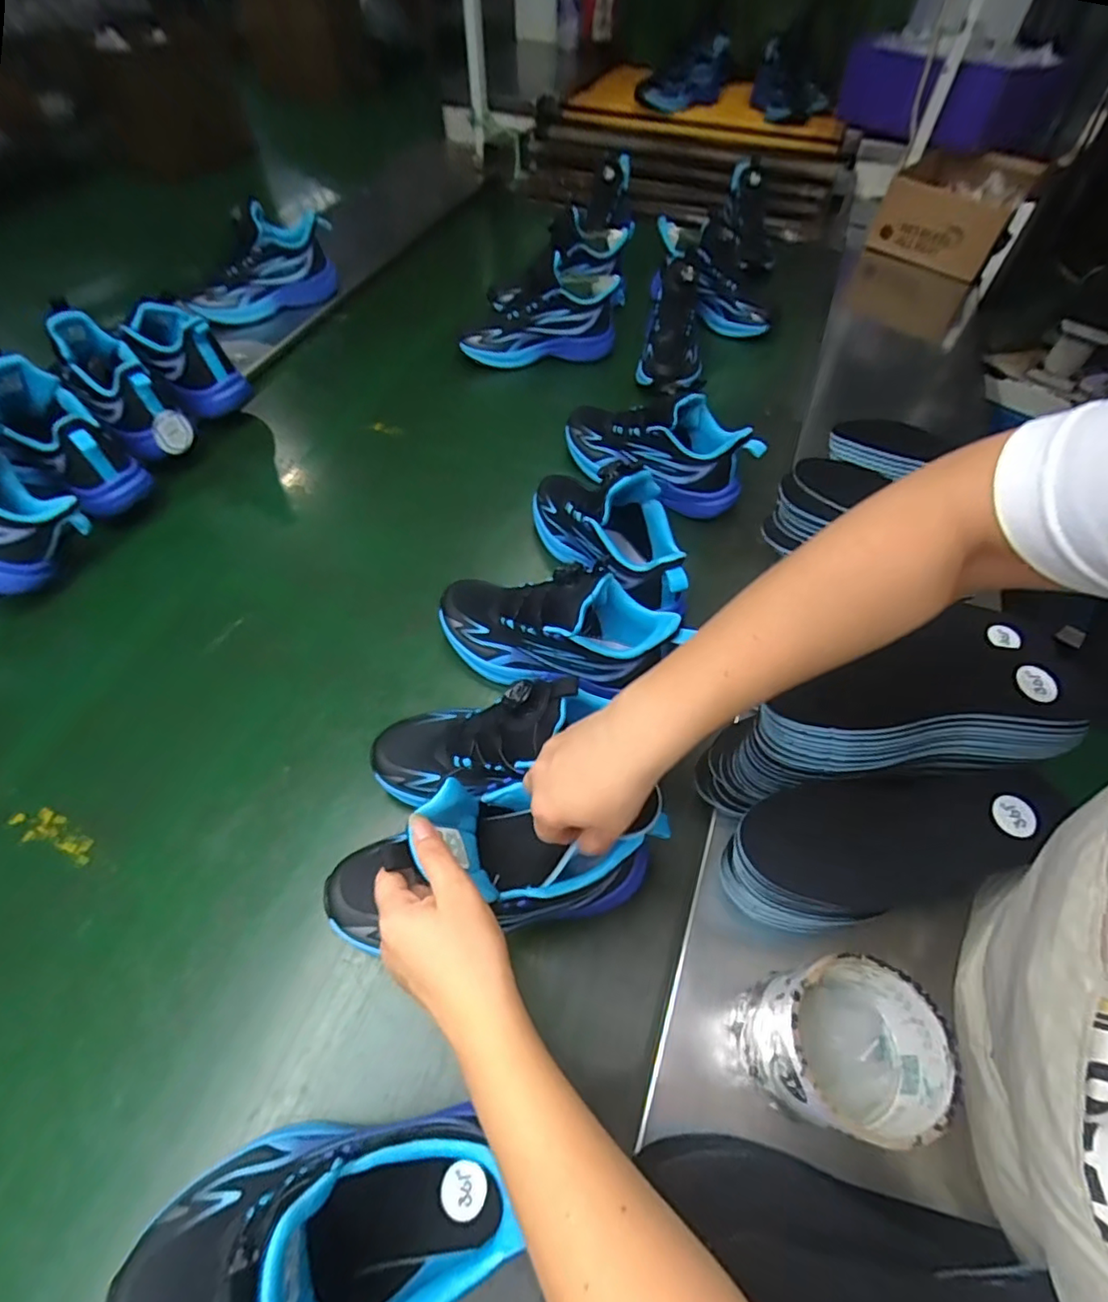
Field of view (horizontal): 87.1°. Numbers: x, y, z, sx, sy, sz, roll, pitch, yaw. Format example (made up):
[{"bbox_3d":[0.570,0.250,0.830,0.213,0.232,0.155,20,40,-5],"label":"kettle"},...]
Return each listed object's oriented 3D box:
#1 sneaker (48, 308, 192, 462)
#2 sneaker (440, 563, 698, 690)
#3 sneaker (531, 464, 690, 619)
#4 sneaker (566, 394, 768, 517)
[{"bbox_3d":[-0.509,-0.316,0.695,0.093,0.111,0.203,-43,99,-25],"label":"sneaker"},{"bbox_3d":[0.004,-0.025,0.533,0.244,0.102,0.080,4,53,23],"label":"sneaker"},{"bbox_3d":[0.058,-0.131,0.604,0.080,0.134,0.238,-32,43,-20],"label":"sneaker"},{"bbox_3d":[0.121,-0.244,0.705,0.244,0.110,0.088,31,61,22],"label":"sneaker"}]

